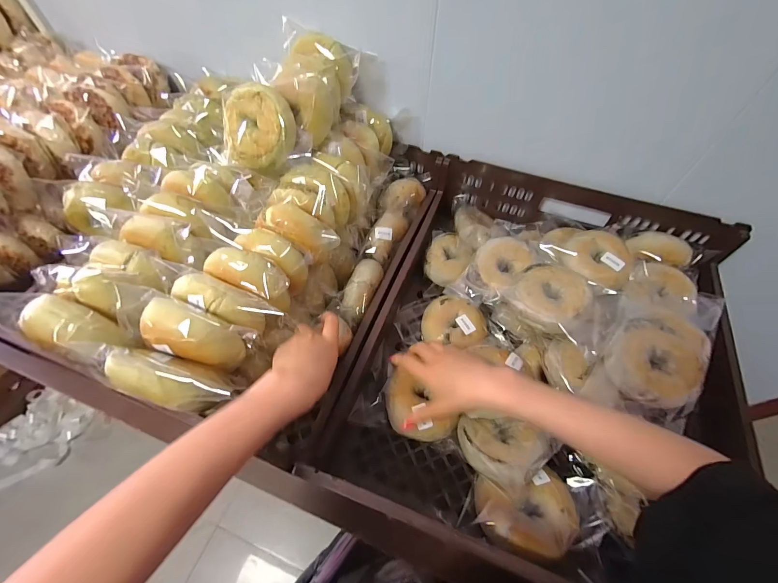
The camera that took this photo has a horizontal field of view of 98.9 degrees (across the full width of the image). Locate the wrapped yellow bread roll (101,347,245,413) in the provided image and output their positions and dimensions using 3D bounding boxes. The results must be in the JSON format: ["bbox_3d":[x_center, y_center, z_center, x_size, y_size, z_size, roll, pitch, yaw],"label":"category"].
[{"bbox_3d":[-0.206,0.083,0.316,0.115,0.041,0.047,22,53,-18],"label":"wrapped yellow bread roll"}]

